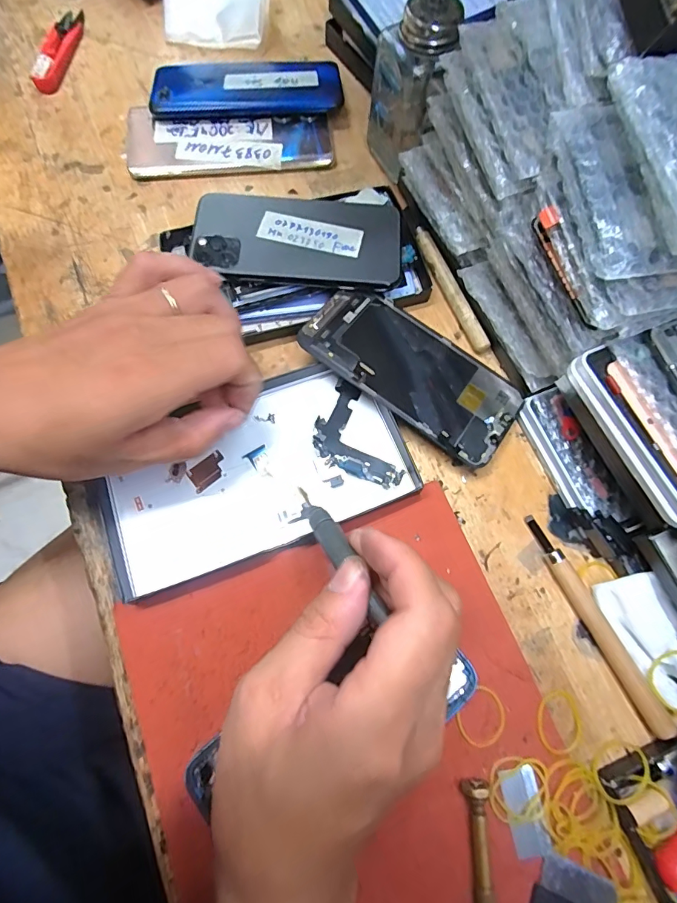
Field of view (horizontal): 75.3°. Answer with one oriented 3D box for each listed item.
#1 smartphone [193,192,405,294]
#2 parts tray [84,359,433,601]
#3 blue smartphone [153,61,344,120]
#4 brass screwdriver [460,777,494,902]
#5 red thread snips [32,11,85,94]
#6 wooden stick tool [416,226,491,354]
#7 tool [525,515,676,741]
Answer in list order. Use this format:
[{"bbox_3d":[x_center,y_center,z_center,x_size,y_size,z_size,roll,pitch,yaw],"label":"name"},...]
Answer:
[{"bbox_3d":[-0.028,-0.147,0.300,0.139,0.008,0.069,3,74,-2],"label":"smartphone"},{"bbox_3d":[-0.054,0.012,0.273,0.187,0.013,0.098,-21,74,-8],"label":"parts tray"},{"bbox_3d":[-0.075,-0.305,0.369,0.153,0.014,0.066,-4,72,-2],"label":"blue smartphone"},{"bbox_3d":[0.068,0.218,0.205,0.011,0.013,0.108,1,72,-1],"label":"brass screwdriver"},{"bbox_3d":[-0.248,-0.359,0.390,0.025,0.011,0.104,5,72,0],"label":"red thread snips"},{"bbox_3d":[0.080,-0.116,0.315,0.011,0.008,0.104,-22,74,-8],"label":"wooden stick tool"},{"bbox_3d":[0.146,0.097,0.250,0.012,0.009,0.130,-27,75,-9],"label":"tool"}]

